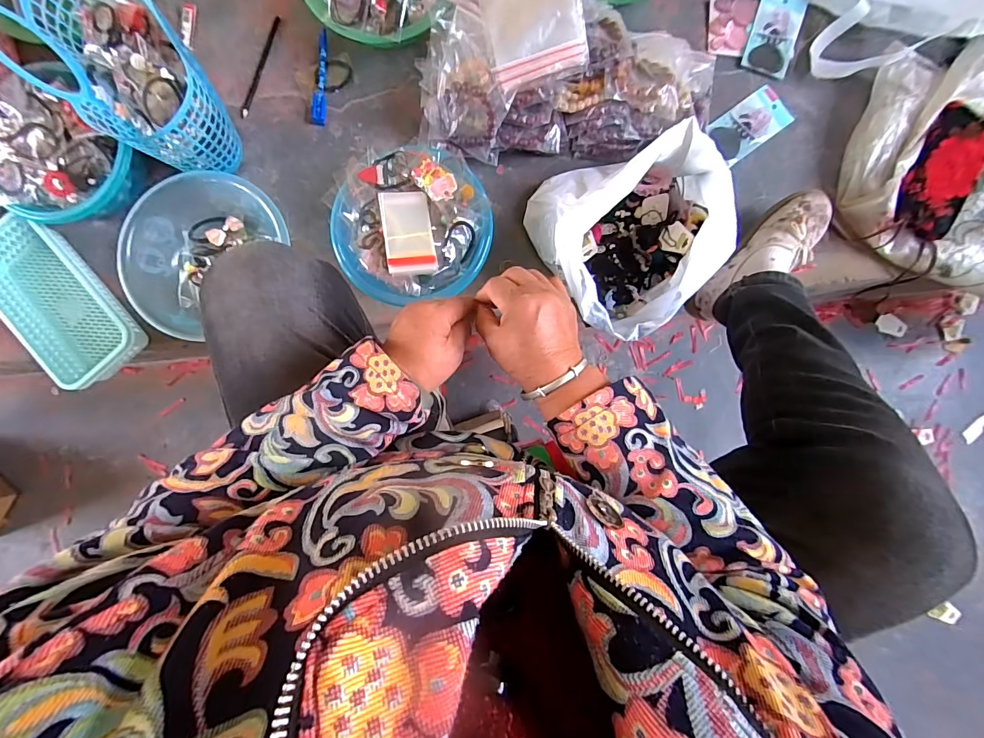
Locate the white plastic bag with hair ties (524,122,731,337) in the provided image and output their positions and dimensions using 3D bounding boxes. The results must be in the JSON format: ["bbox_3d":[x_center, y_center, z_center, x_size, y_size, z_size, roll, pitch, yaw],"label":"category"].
[{"bbox_3d":[0.205,-0.192,0.586,0.236,0.132,0.261,-24,90,-1],"label":"white plastic bag with hair ties"}]

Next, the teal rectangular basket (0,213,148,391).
[{"bbox_3d":[-0.656,-0.103,0.635,0.129,0.071,0.272,-40,90,-1],"label":"teal rectangular basket"}]

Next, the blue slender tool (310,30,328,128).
[{"bbox_3d":[-0.269,-0.461,0.652,0.022,0.013,0.146,6,90,-1],"label":"blue slender tool"}]

